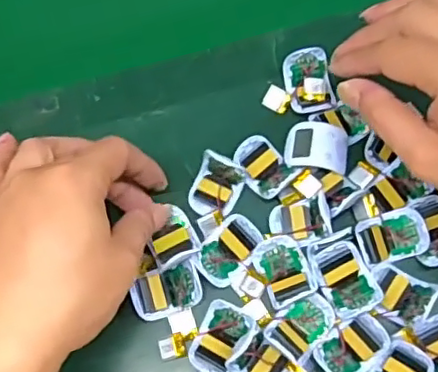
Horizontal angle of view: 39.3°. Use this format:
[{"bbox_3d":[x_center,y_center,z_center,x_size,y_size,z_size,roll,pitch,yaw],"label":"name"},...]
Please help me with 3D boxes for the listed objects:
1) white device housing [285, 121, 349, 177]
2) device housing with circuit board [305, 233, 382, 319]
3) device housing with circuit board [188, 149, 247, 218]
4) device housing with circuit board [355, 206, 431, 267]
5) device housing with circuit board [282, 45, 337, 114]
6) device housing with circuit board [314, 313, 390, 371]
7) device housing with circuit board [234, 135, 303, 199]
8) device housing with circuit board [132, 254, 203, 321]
[{"bbox_3d":[0.064,-0.025,0.398,0.040,0.015,0.030,7,71,4],"label":"white device housing"},{"bbox_3d":[0.075,0.054,0.366,0.031,0.019,0.047,-24,72,-6],"label":"device housing with circuit board"},{"bbox_3d":[-0.003,0.000,0.390,0.029,0.023,0.033,23,73,10],"label":"device housing with circuit board"},{"bbox_3d":[0.105,0.031,0.377,0.041,0.013,0.029,-15,71,-3],"label":"device housing with circuit board"},{"bbox_3d":[0.060,-0.070,0.412,0.031,0.008,0.043,-18,80,18],"label":"device housing with circuit board"},{"bbox_3d":[0.079,0.094,0.359,0.044,0.008,0.028,-44,75,-12],"label":"device housing with circuit board"},{"bbox_3d":[0.030,-0.013,0.400,0.029,0.010,0.040,-41,74,-11],"label":"device housing with circuit board"},{"bbox_3d":[-0.032,0.063,0.372,0.041,0.011,0.028,-18,71,-4],"label":"device housing with circuit board"}]

